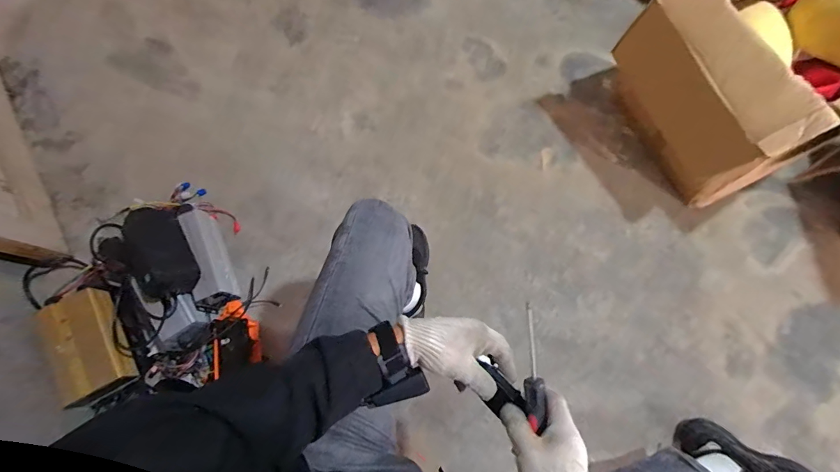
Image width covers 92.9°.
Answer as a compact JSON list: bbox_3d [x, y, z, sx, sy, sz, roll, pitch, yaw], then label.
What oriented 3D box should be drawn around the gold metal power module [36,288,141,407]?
[{"bbox_3d":[-0.740,0.238,0.892,0.135,0.058,0.232,-24,77,-7],"label":"gold metal power module"}]

